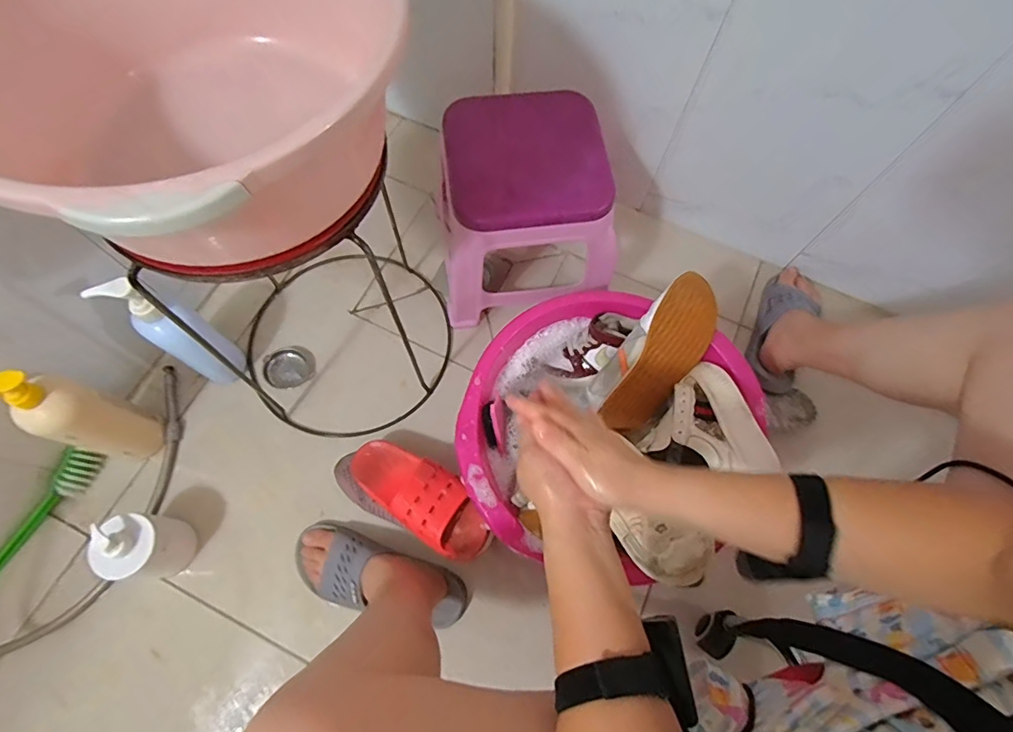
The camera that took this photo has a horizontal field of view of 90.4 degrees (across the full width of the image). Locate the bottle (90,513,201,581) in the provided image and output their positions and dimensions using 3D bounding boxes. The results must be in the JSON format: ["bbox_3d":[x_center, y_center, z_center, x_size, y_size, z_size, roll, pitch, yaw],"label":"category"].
[{"bbox_3d":[-0.499,0.251,0.700,0.083,0.149,0.078,1,69,-2],"label":"bottle"}]

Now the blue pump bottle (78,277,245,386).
[{"bbox_3d":[-0.478,-0.045,0.751,0.084,0.256,0.071,34,72,11],"label":"blue pump bottle"}]

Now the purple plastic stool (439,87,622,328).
[{"bbox_3d":[0.025,-0.251,0.840,0.264,0.269,0.243,-6,68,-2],"label":"purple plastic stool"}]

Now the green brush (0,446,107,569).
[{"bbox_3d":[-0.729,0.269,0.759,0.034,0.049,0.306,21,70,8],"label":"green brush"}]

